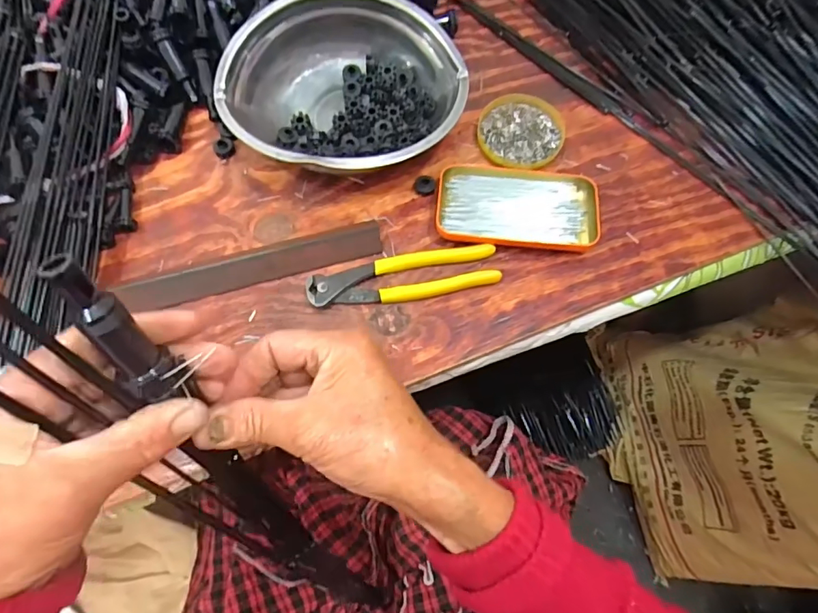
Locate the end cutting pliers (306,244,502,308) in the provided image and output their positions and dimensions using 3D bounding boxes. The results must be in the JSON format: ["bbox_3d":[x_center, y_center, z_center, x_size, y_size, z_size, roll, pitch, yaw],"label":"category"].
[{"bbox_3d":[-0.004,-0.024,0.430,0.162,0.013,0.039,-8,68,-4],"label":"end cutting pliers"}]

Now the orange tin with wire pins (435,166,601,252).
[{"bbox_3d":[0.098,-0.094,0.456,0.142,0.017,0.079,4,68,1],"label":"orange tin with wire pins"}]

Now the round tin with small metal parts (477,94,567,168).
[{"bbox_3d":[0.110,-0.174,0.493,0.080,0.012,0.085,0,68,-1],"label":"round tin with small metal parts"}]

